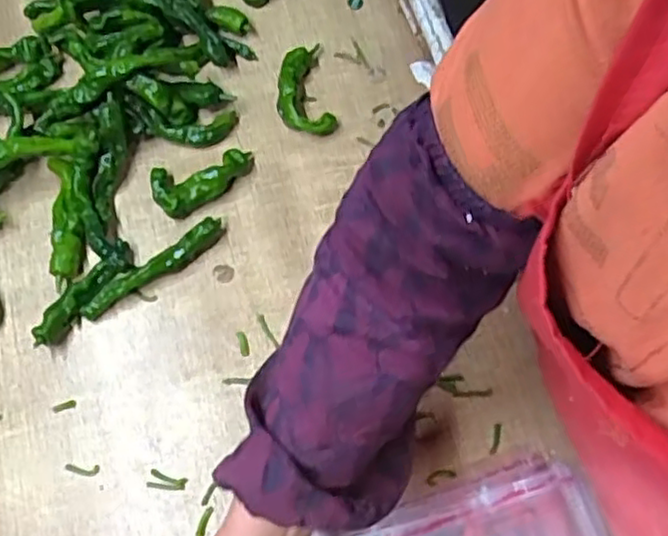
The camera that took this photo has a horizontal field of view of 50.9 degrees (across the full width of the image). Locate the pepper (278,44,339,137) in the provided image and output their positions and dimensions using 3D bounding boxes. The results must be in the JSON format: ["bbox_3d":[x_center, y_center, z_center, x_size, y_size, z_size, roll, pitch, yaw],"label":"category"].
[{"bbox_3d":[-0.031,-0.170,0.668,0.050,0.028,0.095,-11,67,-2],"label":"pepper"}]

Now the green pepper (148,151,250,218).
[{"bbox_3d":[-0.117,-0.076,0.632,0.092,0.025,0.050,-14,67,-3],"label":"green pepper"}]

